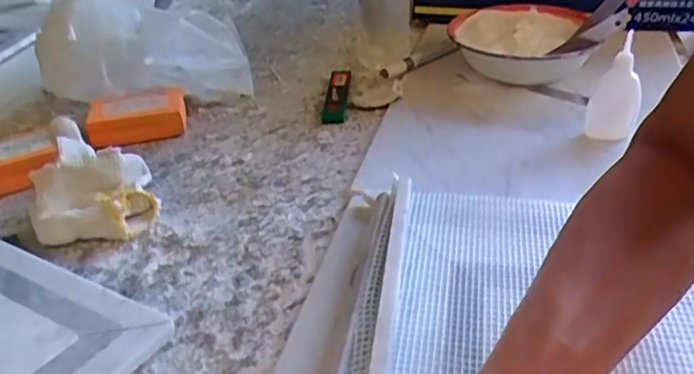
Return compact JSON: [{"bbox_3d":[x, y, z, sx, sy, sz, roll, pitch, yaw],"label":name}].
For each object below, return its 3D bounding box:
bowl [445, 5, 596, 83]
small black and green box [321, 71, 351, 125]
[{"bbox_3d":[0.193,-0.158,0.668,0.157,0.042,0.166,-3,40,3],"label":"bowl"},{"bbox_3d":[-0.012,-0.101,0.661,0.026,0.012,0.107,-1,40,5],"label":"small black and green box"}]

